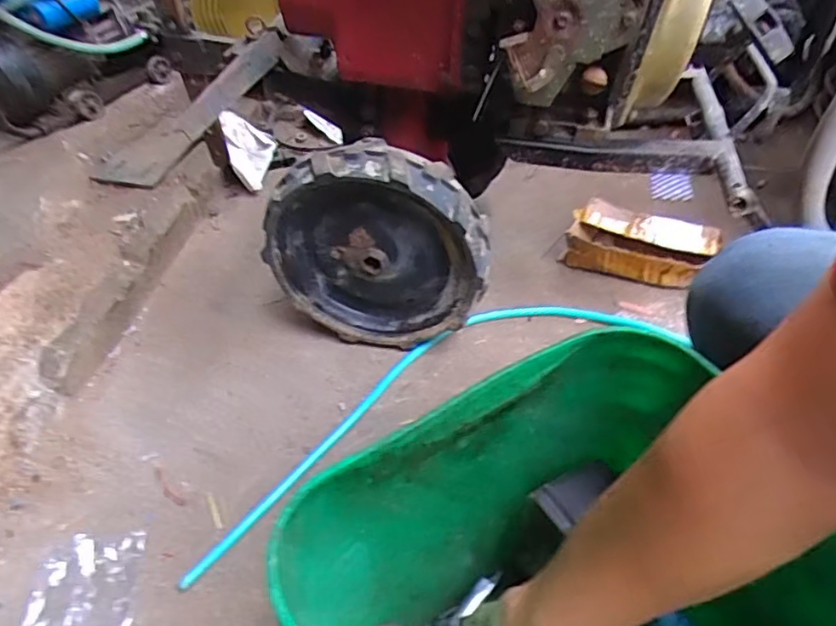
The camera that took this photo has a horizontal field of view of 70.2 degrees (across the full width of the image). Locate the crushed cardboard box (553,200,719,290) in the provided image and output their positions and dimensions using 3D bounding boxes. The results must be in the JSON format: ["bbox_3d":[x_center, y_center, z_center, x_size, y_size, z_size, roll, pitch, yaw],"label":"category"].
[{"bbox_3d":[0.334,-0.099,0.921,0.204,0.073,0.106,18,50,24],"label":"crushed cardboard box"}]

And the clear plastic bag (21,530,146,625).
[{"bbox_3d":[-0.350,0.309,0.616,0.110,0.023,0.163,-11,45,-4],"label":"clear plastic bag"}]

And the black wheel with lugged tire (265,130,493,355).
[{"bbox_3d":[-0.051,-0.074,0.784,0.290,0.293,0.067,6,46,13],"label":"black wheel with lugged tire"}]

